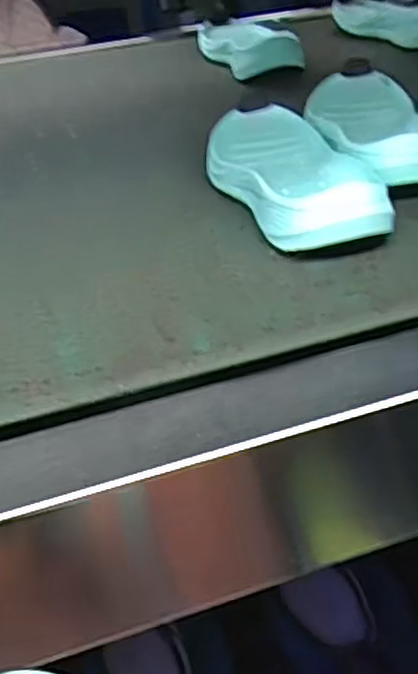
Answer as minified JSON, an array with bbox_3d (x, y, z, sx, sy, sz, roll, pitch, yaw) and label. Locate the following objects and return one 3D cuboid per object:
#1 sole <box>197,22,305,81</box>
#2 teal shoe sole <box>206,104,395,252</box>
[{"bbox_3d":[0.037,-0.340,0.766,0.072,0.040,0.201,-13,36,-9],"label":"sole"},{"bbox_3d":[0.052,-0.116,0.457,0.088,0.037,0.212,-11,36,-7],"label":"teal shoe sole"}]

